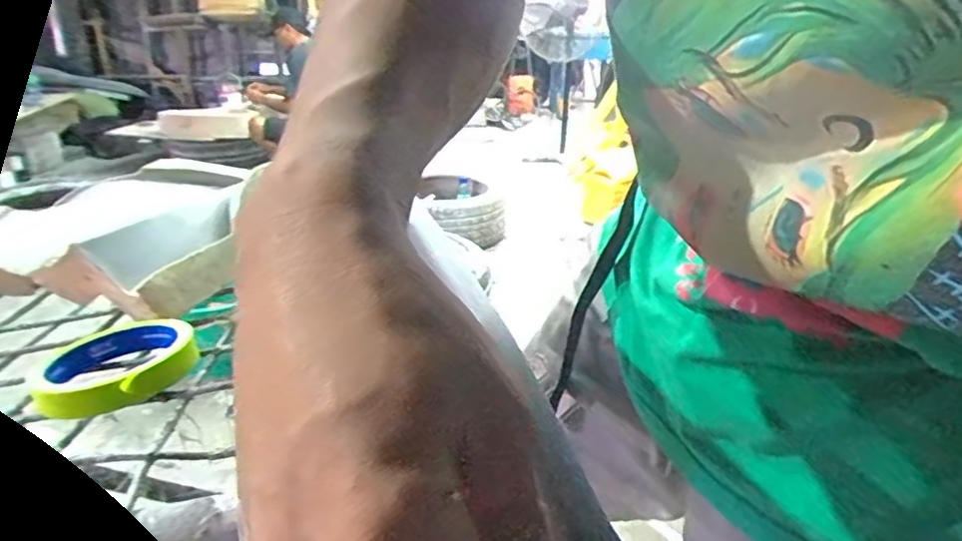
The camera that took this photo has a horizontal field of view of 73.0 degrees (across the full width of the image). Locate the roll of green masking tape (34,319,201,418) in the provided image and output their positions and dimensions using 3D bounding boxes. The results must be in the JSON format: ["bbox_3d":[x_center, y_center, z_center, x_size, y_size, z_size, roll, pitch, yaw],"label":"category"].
[{"bbox_3d":[-0.233,0.058,0.414,0.088,0.025,0.108,-16,27,-34],"label":"roll of green masking tape"}]

